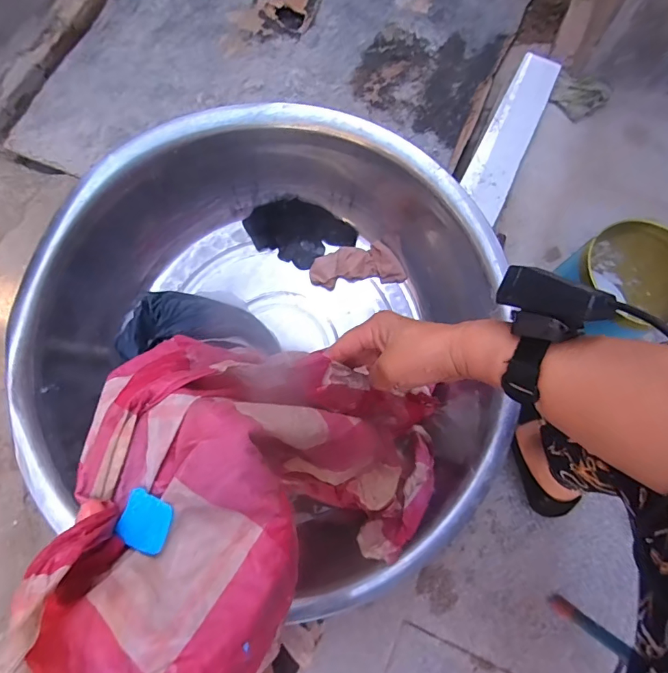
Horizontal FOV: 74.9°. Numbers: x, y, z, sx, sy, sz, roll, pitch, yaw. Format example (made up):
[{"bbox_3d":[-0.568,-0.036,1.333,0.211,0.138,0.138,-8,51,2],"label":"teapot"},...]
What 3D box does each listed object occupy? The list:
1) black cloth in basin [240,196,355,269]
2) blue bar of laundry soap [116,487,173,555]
[{"bbox_3d":[-0.058,-0.178,0.743,0.176,0.044,0.099,22,77,5],"label":"black cloth in basin"},{"bbox_3d":[-0.100,0.098,0.231,0.027,0.004,0.028,17,76,5],"label":"blue bar of laundry soap"}]

